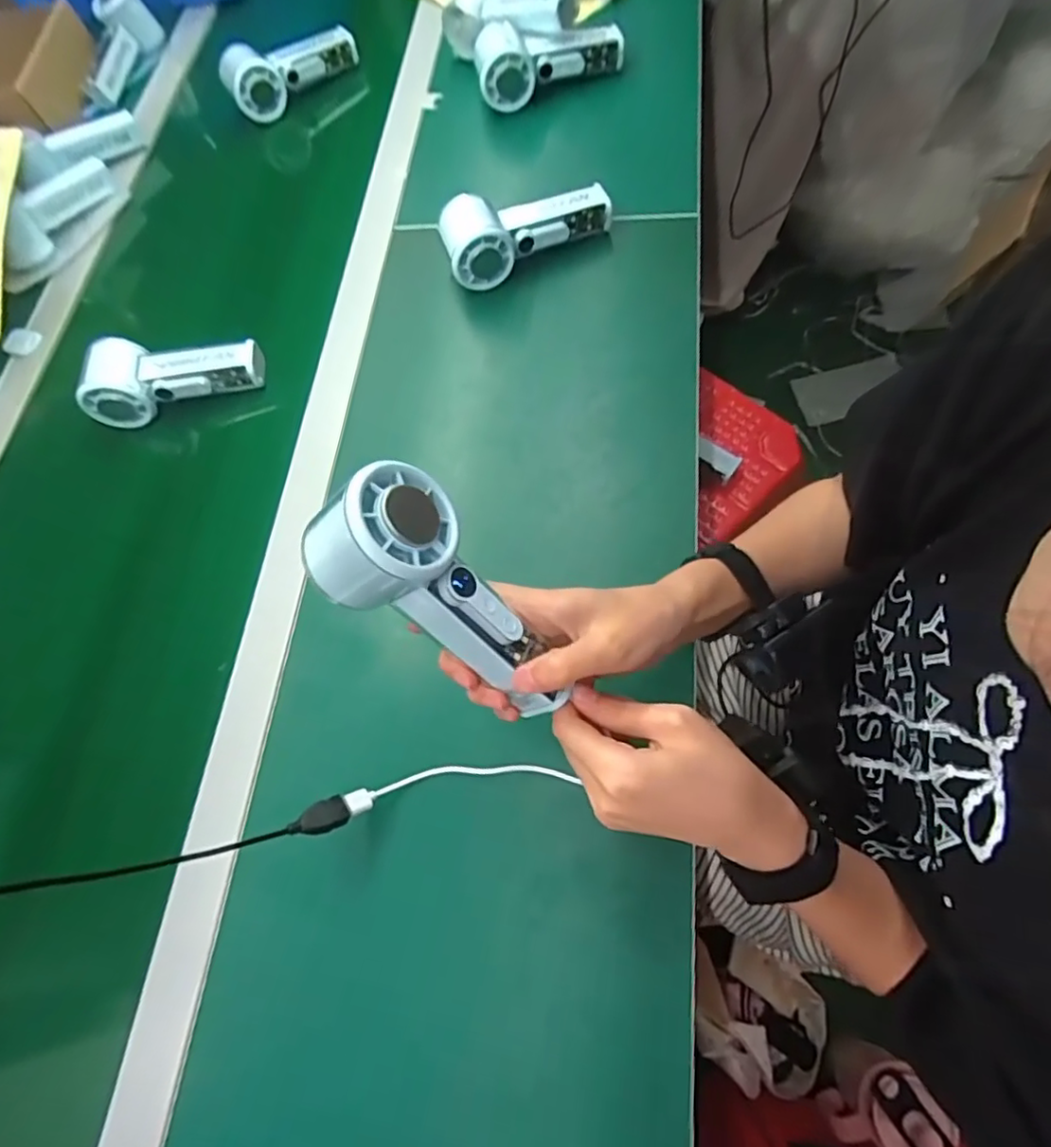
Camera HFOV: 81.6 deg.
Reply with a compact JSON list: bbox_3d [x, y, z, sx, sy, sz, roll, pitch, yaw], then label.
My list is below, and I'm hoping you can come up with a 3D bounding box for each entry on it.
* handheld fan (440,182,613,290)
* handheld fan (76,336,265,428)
[{"bbox_3d":[0.004,-0.304,0.540,0.152,0.063,0.053,-20,66,0],"label":"handheld fan"},{"bbox_3d":[-0.314,-0.175,0.542,0.150,0.046,0.065,-5,67,7],"label":"handheld fan"}]

